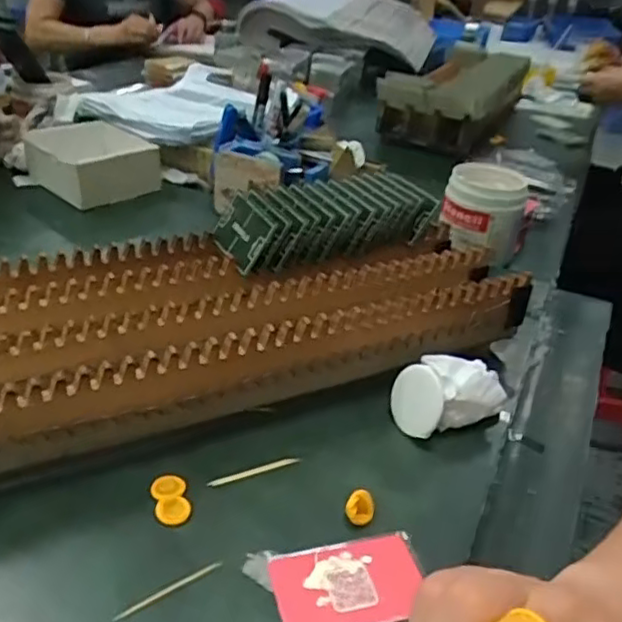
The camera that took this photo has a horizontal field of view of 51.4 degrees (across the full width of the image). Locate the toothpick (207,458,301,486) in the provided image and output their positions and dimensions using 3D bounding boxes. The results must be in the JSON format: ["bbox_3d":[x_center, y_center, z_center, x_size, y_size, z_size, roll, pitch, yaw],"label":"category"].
[{"bbox_3d":[-0.039,0.110,0.444,0.065,0.004,0.006,-9,35,-22],"label":"toothpick"}]

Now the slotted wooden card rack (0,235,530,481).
[{"bbox_3d":[-0.112,0.020,0.503,0.563,0.081,0.181,-10,35,-24],"label":"slotted wooden card rack"}]

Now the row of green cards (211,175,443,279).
[{"bbox_3d":[0.015,-0.087,0.595,0.199,0.041,0.087,-9,34,-22],"label":"row of green cards"}]

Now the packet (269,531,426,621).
[{"bbox_3d":[0.024,0.158,0.374,0.086,0.005,0.057,-4,33,-14],"label":"packet"}]

